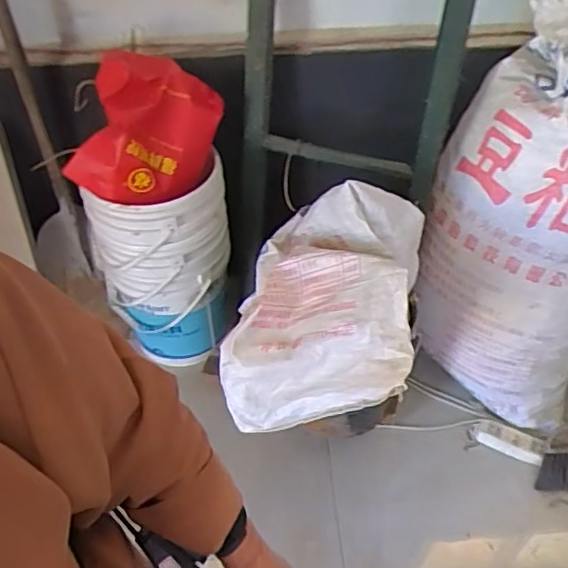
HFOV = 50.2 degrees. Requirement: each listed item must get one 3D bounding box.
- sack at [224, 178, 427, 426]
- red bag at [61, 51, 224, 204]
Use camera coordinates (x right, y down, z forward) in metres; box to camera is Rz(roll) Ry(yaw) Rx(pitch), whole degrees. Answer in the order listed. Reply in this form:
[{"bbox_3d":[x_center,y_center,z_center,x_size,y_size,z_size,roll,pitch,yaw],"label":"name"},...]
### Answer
[{"bbox_3d":[0.064,0.034,1.190,0.419,0.210,0.518,-8,55,27],"label":"sack"},{"bbox_3d":[-0.287,-0.333,1.279,0.275,0.146,0.280,4,48,6],"label":"red bag"}]

